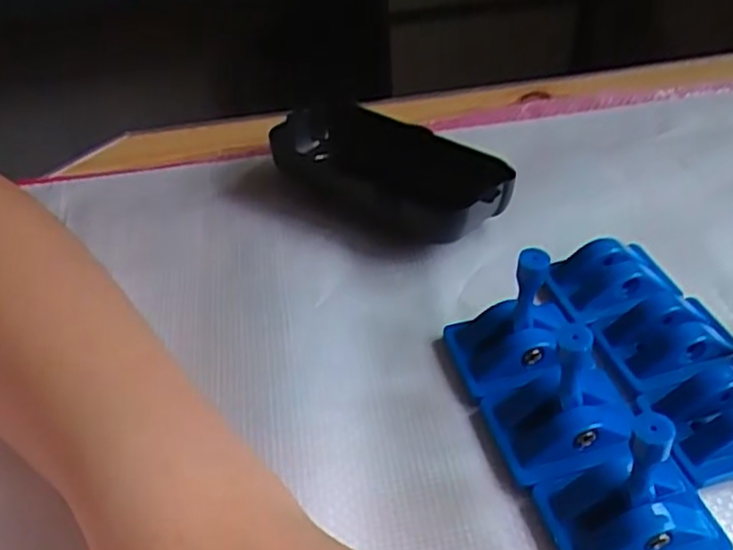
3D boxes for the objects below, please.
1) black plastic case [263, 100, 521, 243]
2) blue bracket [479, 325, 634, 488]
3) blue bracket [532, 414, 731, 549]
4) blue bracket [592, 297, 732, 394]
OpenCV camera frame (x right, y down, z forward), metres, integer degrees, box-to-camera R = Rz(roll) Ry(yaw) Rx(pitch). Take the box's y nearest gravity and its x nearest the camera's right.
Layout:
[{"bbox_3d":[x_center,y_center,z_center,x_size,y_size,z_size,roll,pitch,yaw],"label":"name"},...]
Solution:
[{"bbox_3d":[0.007,-0.048,0.329,0.120,0.030,0.051,29,50,34],"label":"black plastic case"},{"bbox_3d":[0.061,0.034,0.212,0.042,0.042,0.037,-10,40,-8],"label":"blue bracket"},{"bbox_3d":[0.073,0.054,0.186,0.045,0.040,0.031,-8,40,-5],"label":"blue bracket"},{"bbox_3d":[0.105,0.023,0.247,0.041,0.018,0.030,-12,40,-10],"label":"blue bracket"}]

